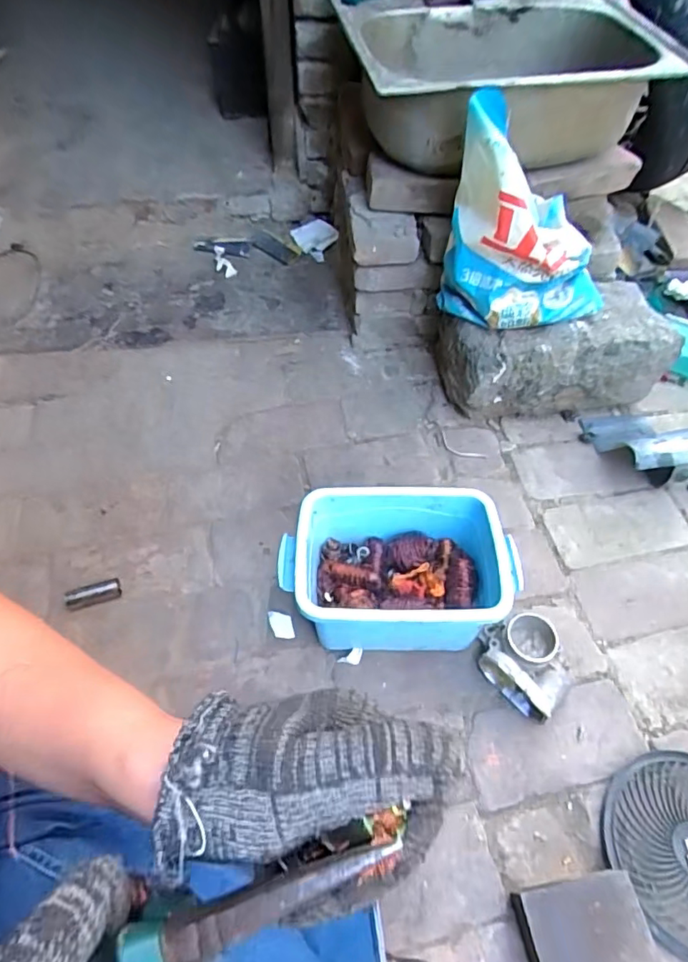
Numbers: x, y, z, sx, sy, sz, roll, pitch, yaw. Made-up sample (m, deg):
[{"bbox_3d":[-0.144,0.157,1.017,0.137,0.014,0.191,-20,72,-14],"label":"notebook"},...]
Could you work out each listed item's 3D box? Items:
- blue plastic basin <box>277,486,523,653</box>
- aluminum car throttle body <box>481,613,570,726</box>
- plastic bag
[{"bbox_3d":[0.070,0.116,0.735,0.304,0.123,0.188,4,55,3],"label":"blue plastic basin"},{"bbox_3d":[0.243,0.238,0.726,0.100,0.064,0.124,-38,62,-23],"label":"aluminum car throttle body"},{"bbox_3d":[0.277,-0.366,0.807,0.257,0.263,0.134,20,57,13],"label":"plastic bag"}]

